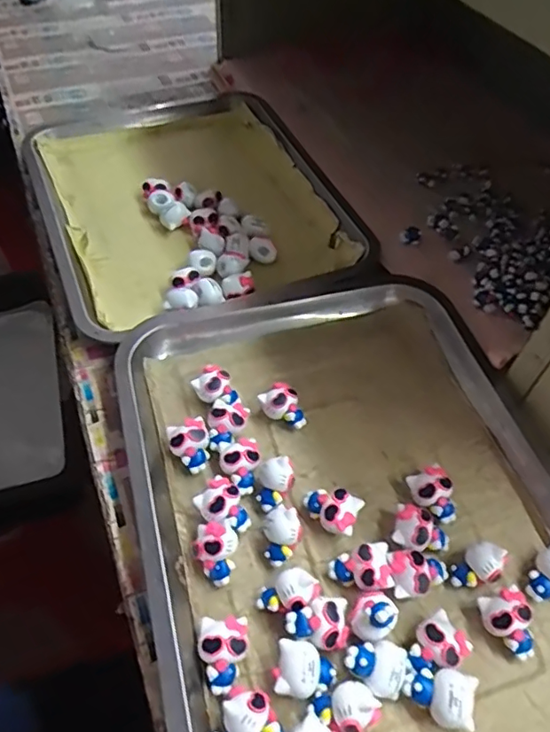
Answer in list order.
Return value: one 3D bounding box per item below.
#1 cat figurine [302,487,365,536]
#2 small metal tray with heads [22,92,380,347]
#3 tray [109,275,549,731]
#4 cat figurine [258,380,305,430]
[{"bbox_3d":[0.034,0.089,0.341,0.034,0.022,0.024,21,56,13],"label":"cat figurine"},{"bbox_3d":[-0.085,-0.166,0.557,0.275,0.043,0.351,-18,57,-14],"label":"small metal tray with heads"},{"bbox_3d":[0.049,0.084,0.344,0.272,0.026,0.349,-12,55,-10],"label":"tray"},{"bbox_3d":[0.005,0.030,0.385,0.025,0.023,0.031,-21,57,-16],"label":"cat figurine"}]

